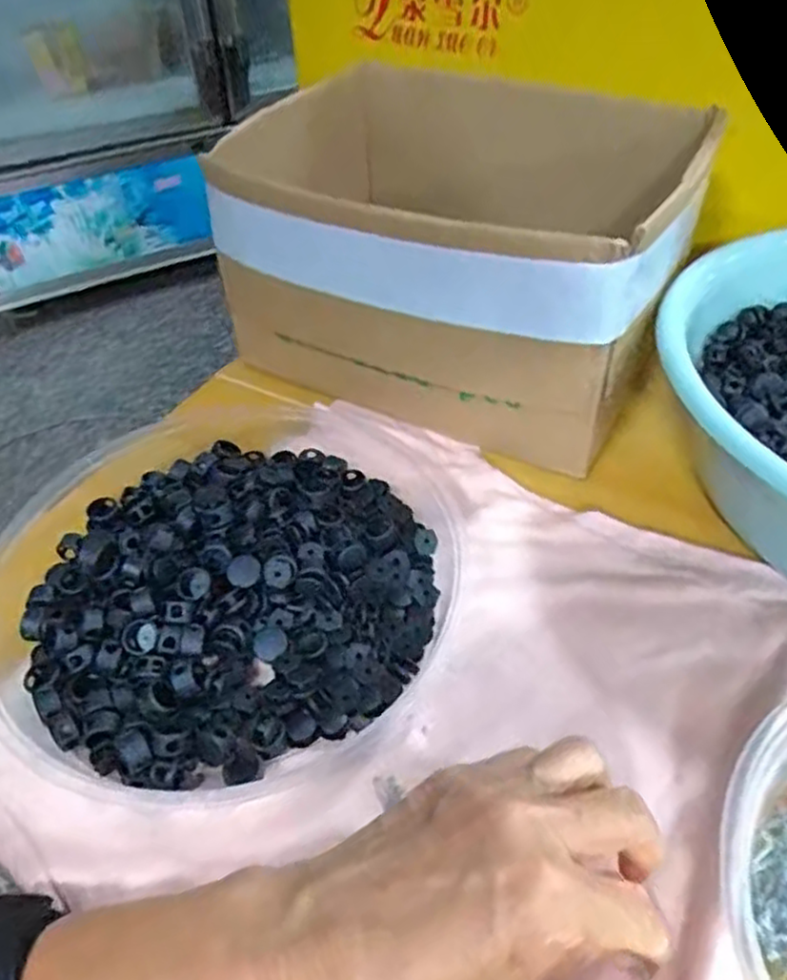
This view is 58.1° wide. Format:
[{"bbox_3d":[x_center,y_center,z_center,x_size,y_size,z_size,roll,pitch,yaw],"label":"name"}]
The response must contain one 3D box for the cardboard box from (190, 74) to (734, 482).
[{"bbox_3d":[0.036,-0.162,0.477,0.288,0.146,0.207,20,52,23],"label":"cardboard box"}]

